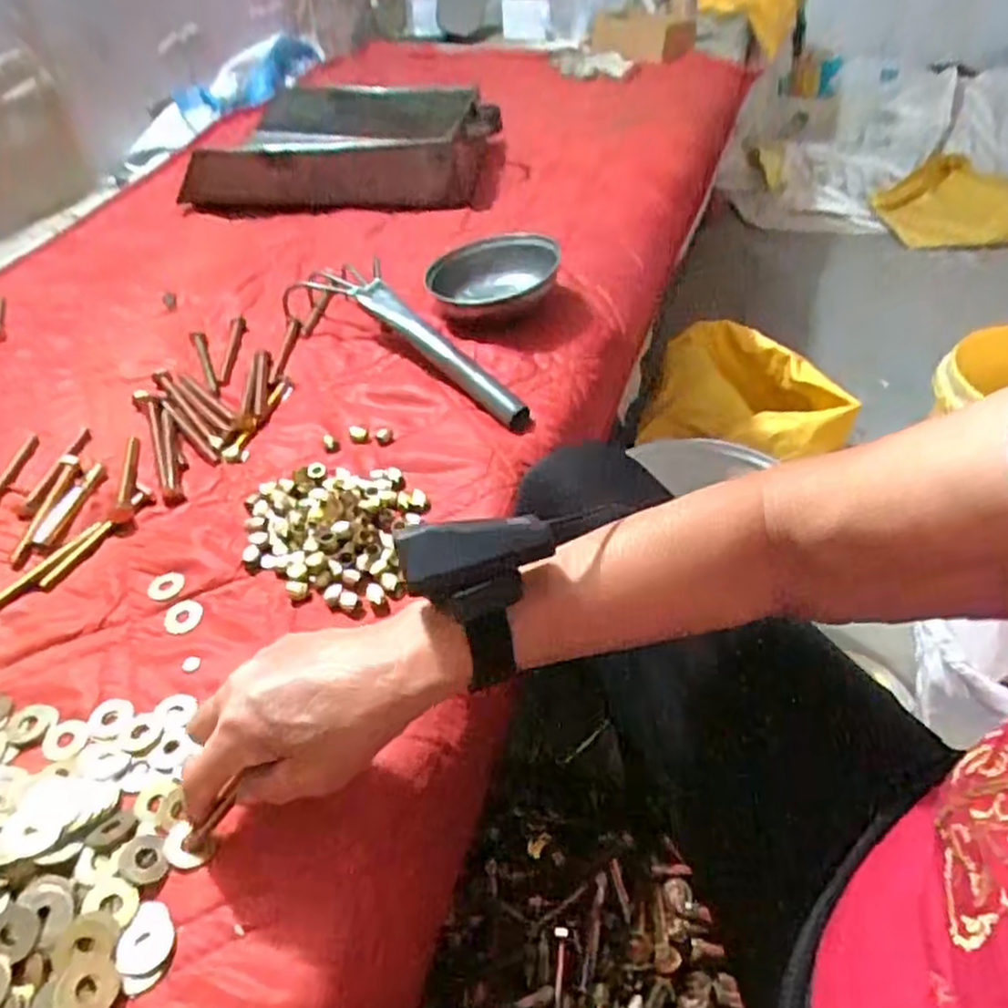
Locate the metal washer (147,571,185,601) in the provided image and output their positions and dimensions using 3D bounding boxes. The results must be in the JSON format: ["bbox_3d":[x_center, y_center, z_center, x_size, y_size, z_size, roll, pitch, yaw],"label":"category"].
[{"bbox_3d":[-0.230,0.056,0.493,0.024,0.004,0.022,-29,50,-25],"label":"metal washer"}]

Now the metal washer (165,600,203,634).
[{"bbox_3d":[-0.212,0.075,0.479,0.027,0.005,0.025,-2,57,3],"label":"metal washer"}]

